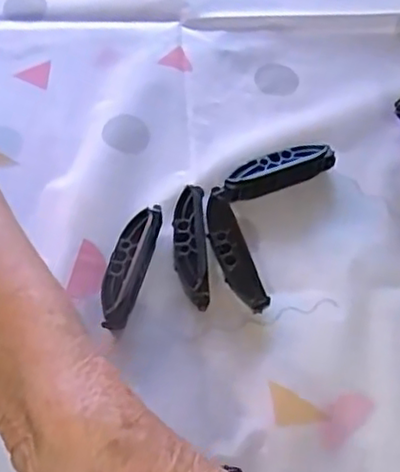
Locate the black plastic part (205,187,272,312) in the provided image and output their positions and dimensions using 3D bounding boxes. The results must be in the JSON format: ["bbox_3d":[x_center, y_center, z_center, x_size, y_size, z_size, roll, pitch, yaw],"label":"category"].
[{"bbox_3d":[0.018,0.010,0.386,0.018,0.017,0.077,-17,62,-13],"label":"black plastic part"}]

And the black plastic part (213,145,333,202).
[{"bbox_3d":[0.047,-0.041,0.423,0.085,0.018,0.019,-20,62,-15],"label":"black plastic part"}]

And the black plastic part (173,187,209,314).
[{"bbox_3d":[-0.005,0.007,0.388,0.020,0.016,0.077,-1,59,-5],"label":"black plastic part"}]

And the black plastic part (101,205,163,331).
[{"bbox_3d":[-0.042,0.017,0.379,0.021,0.013,0.084,13,59,4],"label":"black plastic part"}]

